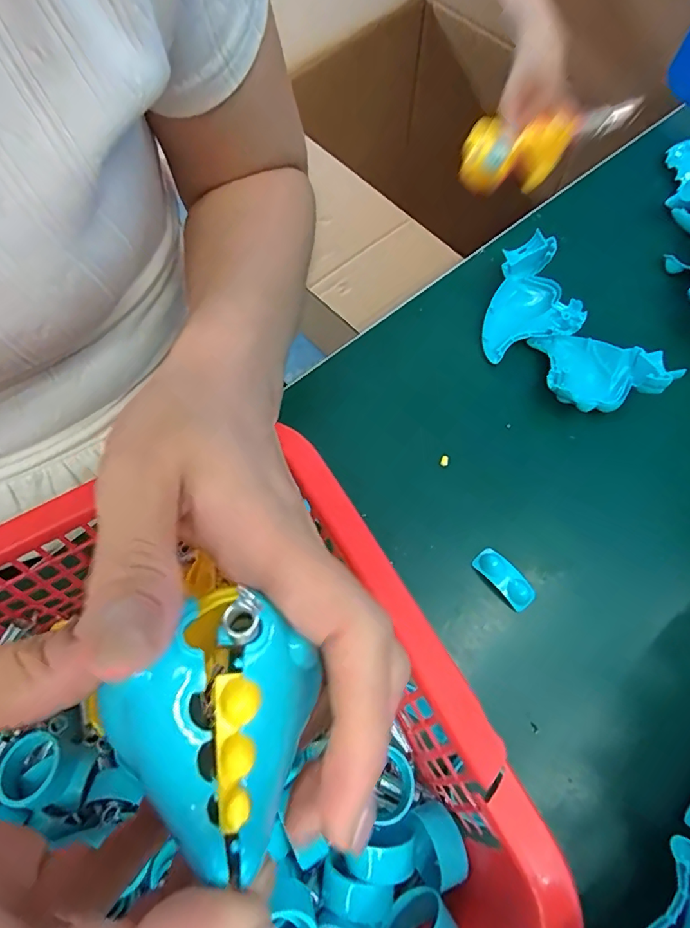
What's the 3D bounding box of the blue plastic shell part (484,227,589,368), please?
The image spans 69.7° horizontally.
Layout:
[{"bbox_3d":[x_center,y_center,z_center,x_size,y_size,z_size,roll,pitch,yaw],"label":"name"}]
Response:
[{"bbox_3d":[0.109,-0.103,0.301,0.055,0.032,0.064,-11,69,-5],"label":"blue plastic shell part"}]

